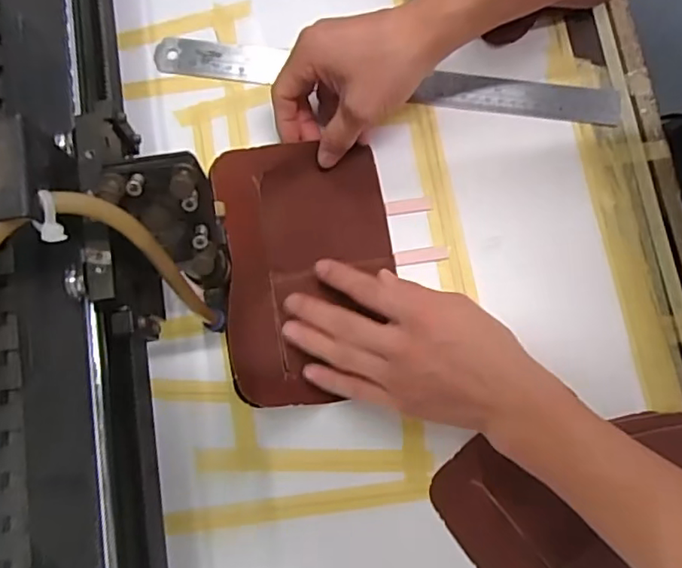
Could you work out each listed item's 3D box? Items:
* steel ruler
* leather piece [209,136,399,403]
[{"bbox_3d":[0.039,-0.166,0.463,0.376,0.006,0.032,6,79,0],"label":"steel ruler"},{"bbox_3d":[-0.023,-0.011,0.422,0.126,0.017,0.188,-6,81,-9],"label":"leather piece"}]

